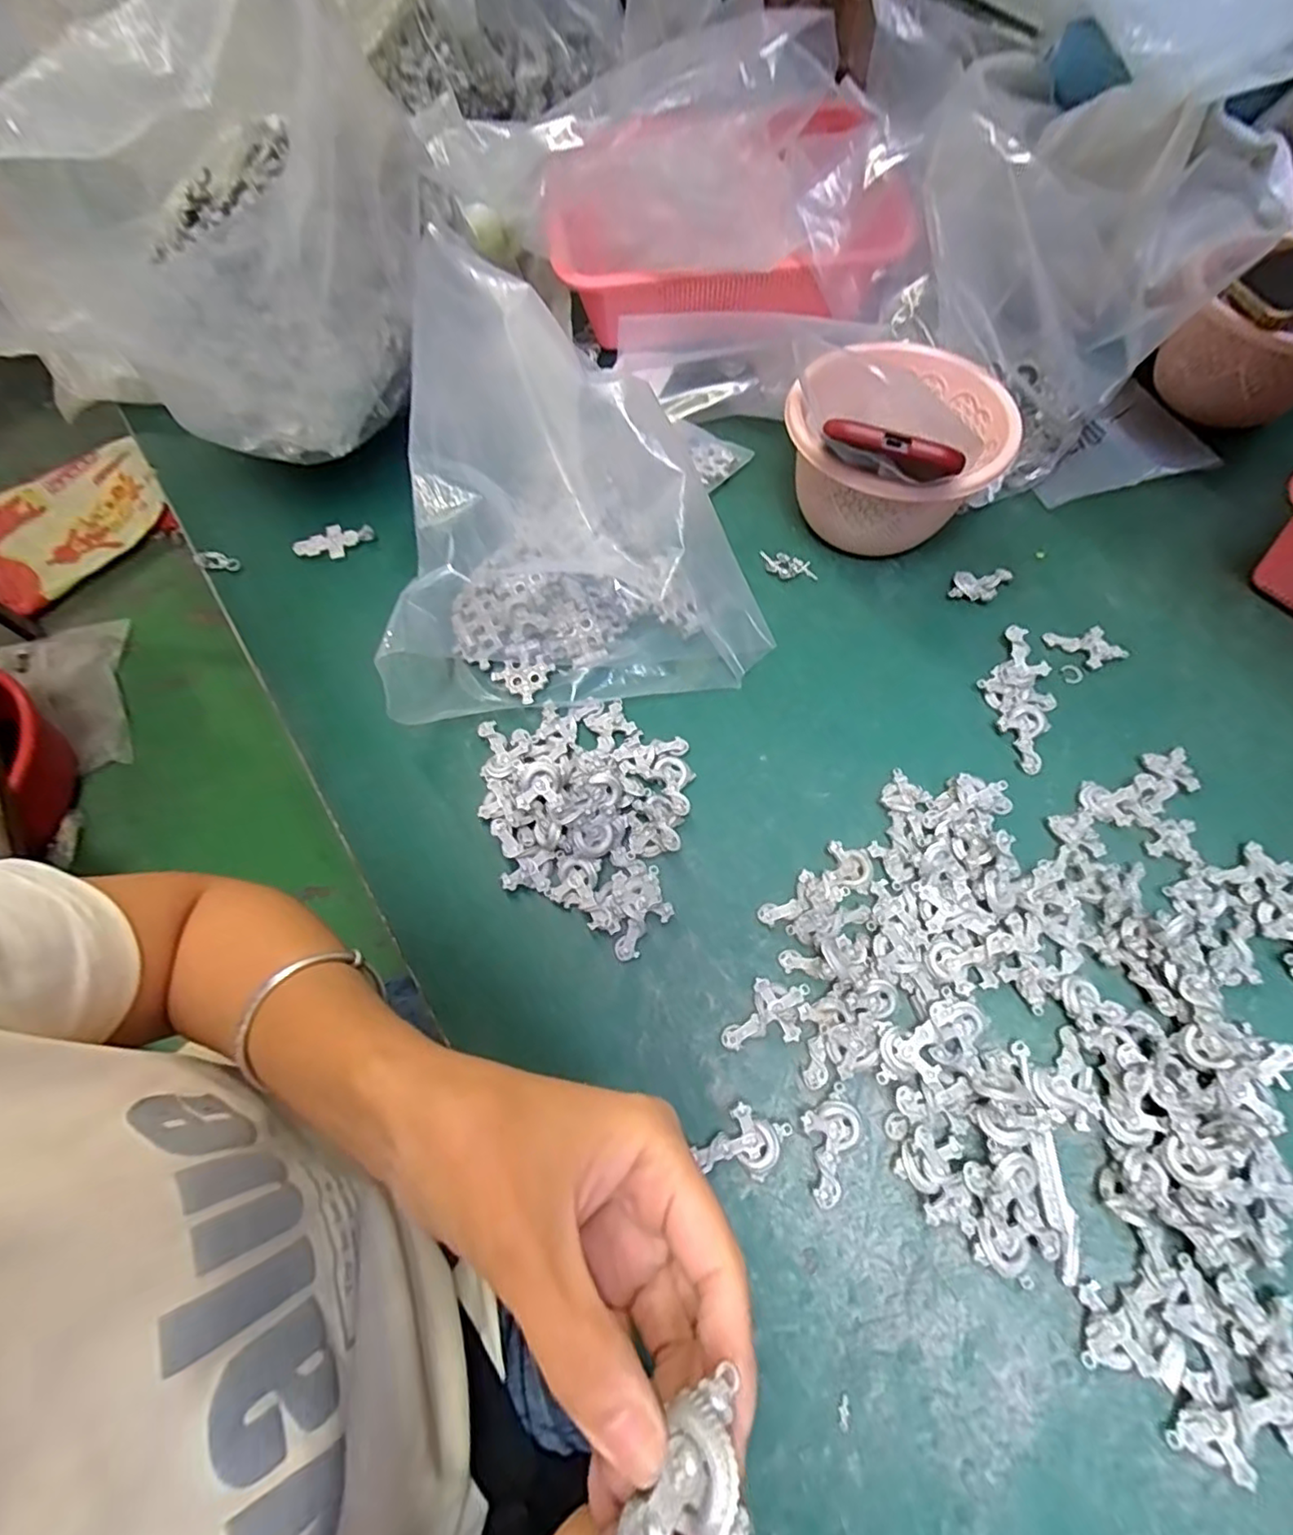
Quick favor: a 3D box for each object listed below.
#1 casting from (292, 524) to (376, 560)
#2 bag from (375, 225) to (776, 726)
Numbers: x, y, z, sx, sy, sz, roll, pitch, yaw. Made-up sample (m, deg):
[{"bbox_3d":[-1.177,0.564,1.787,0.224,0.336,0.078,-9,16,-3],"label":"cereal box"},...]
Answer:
[{"bbox_3d":[-0.241,-0.174,0.478,0.059,0.010,0.022,-24,67,-12],"label":"casting"},{"bbox_3d":[-0.056,-0.198,0.422,0.244,0.118,0.305,-8,64,-4],"label":"bag"}]

